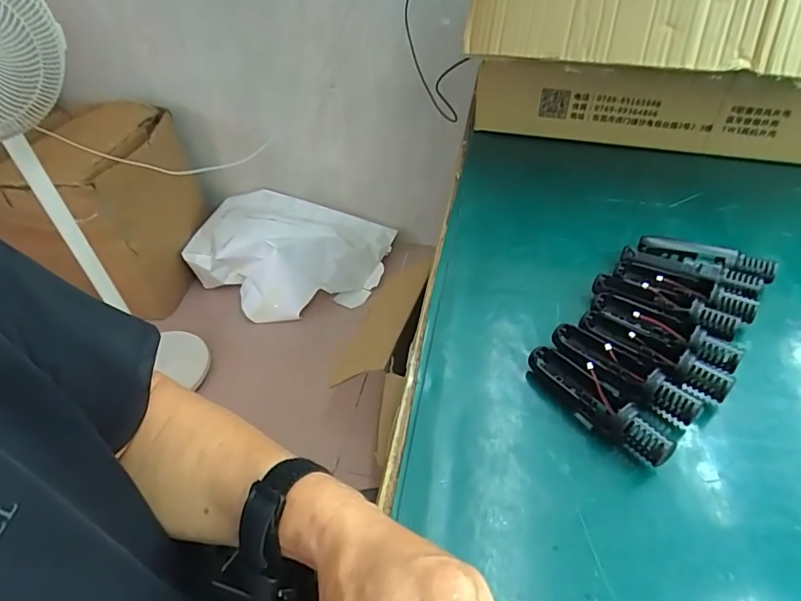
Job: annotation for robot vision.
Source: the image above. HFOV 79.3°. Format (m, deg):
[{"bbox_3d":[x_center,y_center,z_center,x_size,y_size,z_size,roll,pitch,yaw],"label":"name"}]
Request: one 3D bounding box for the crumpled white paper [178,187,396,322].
[{"bbox_3d":[-0.386,-0.181,1.695,0.595,0.261,0.508,17,47,22],"label":"crumpled white paper"}]

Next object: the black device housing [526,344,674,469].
[{"bbox_3d":[0.151,0.079,0.378,0.026,0.033,0.121,-23,46,-20],"label":"black device housing"}]

